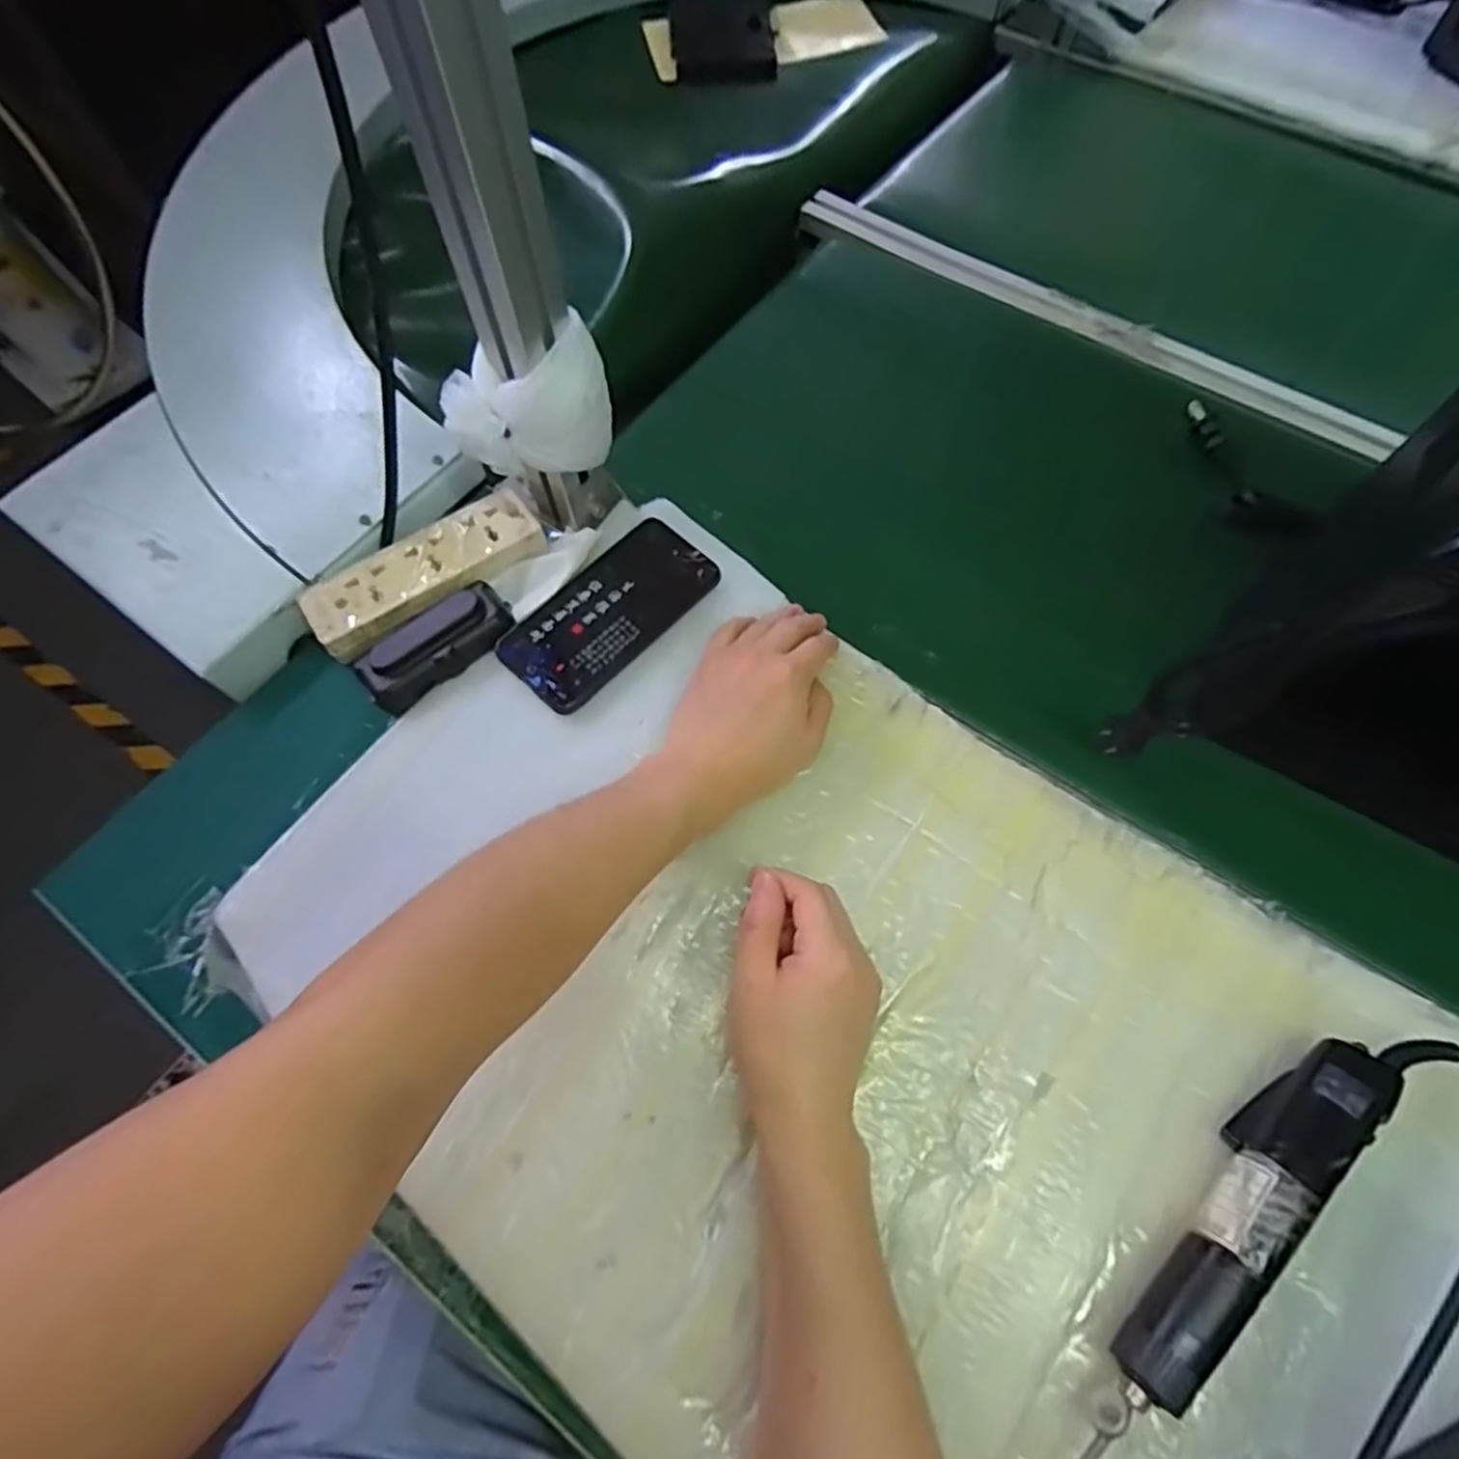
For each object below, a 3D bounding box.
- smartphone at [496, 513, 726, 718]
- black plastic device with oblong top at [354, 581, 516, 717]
[{"bbox_3d":[-0.084,-0.084,0.514,0.079,0.009,0.153,40,72,17],"label":"smartphone"},{"bbox_3d":[-0.198,-0.059,0.501,0.108,0.025,0.046,-39,71,-16],"label":"black plastic device with oblong top"}]

